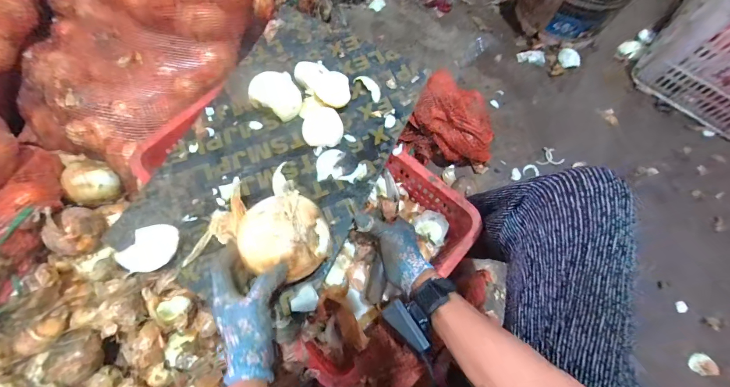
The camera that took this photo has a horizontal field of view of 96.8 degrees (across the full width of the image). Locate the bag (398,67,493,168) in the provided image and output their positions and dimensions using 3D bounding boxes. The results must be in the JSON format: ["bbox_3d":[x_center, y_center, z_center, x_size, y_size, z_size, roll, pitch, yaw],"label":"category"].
[{"bbox_3d":[0.224,-0.170,0.840,0.230,0.127,0.194,21,72,5],"label":"bag"}]

